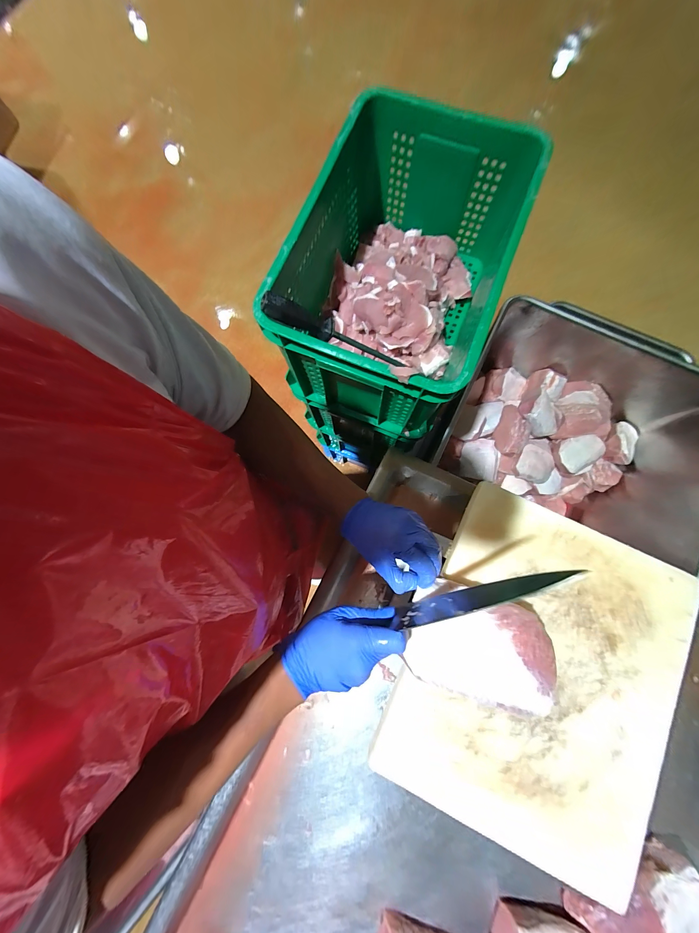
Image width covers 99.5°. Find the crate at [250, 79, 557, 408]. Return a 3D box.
[{"bbox_3d":[0.094,-0.380,0.604,0.366,0.257,0.524,22,81,5],"label":"crate"}]

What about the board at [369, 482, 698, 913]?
[{"bbox_3d":[0.238,0.251,0.364,0.302,0.014,0.368,25,81,6],"label":"board"}]

